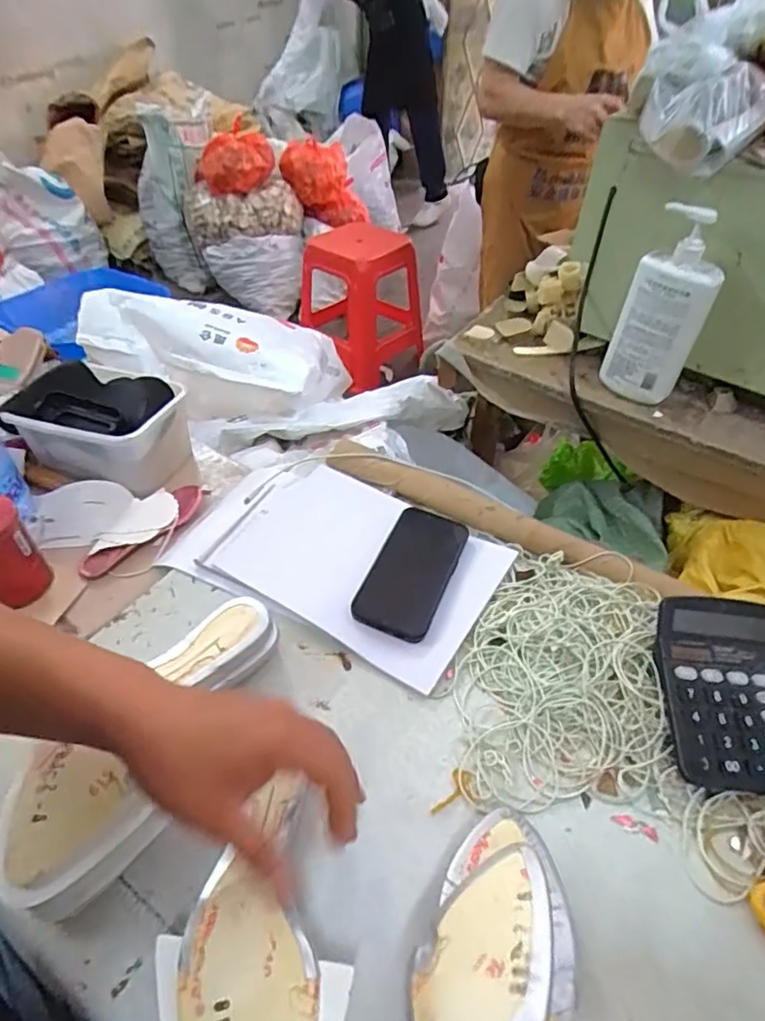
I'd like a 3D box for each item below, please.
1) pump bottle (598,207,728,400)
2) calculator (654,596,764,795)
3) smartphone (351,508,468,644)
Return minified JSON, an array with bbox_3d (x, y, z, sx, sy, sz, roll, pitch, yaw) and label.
[{"bbox_3d":[0.411,-0.292,0.858,0.054,0.262,0.118,-33,54,-30],"label":"pump bottle"},{"bbox_3d":[0.282,0.144,0.463,0.116,0.020,0.147,4,63,-3],"label":"calculator"},{"bbox_3d":[0.030,0.059,0.579,0.074,0.013,0.144,19,57,13],"label":"smartphone"}]

